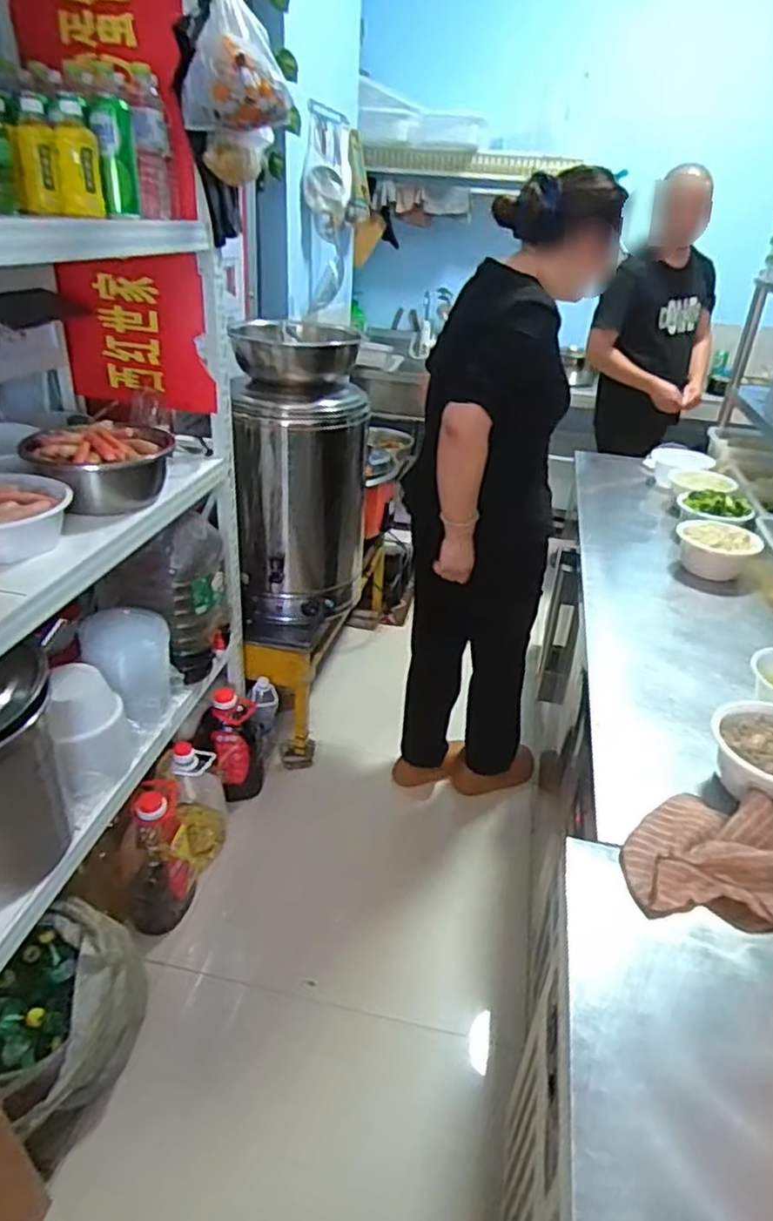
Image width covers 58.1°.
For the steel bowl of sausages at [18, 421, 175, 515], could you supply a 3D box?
[{"bbox_3d":[-0.521,-0.267,1.275,0.247,0.125,0.210,-15,35,-29],"label":"steel bowl of sausages"}]

